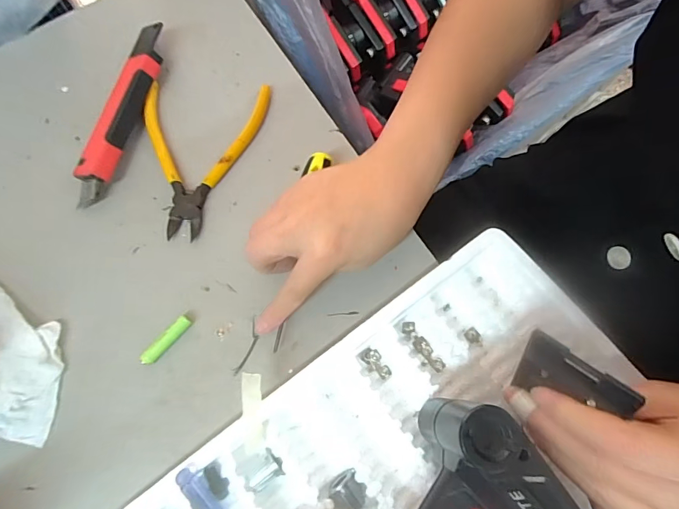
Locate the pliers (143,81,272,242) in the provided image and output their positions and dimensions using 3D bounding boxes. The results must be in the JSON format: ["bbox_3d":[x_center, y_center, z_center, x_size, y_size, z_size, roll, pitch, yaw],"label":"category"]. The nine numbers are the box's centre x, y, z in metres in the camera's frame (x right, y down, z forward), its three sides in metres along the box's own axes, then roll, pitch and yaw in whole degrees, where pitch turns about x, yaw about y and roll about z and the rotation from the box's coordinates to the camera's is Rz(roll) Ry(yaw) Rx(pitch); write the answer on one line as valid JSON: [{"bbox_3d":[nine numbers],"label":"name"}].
[{"bbox_3d":[-0.118,-0.082,0.349,0.103,0.010,0.140,3,74,1],"label":"pliers"}]

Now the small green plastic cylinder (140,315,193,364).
[{"bbox_3d":[-0.127,0.064,0.308,0.012,0.013,0.044,43,79,11],"label":"small green plastic cylinder"}]

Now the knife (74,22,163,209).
[{"bbox_3d":[-0.182,-0.120,0.352,0.031,0.025,0.162,15,75,5],"label":"knife"}]

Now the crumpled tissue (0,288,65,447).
[{"bbox_3d":[-0.257,0.074,0.305,0.133,0.013,0.082,28,76,8],"label":"crumpled tissue"}]

